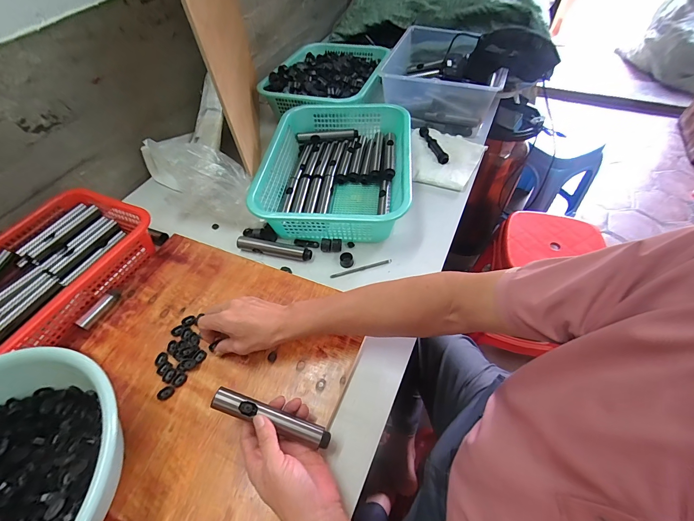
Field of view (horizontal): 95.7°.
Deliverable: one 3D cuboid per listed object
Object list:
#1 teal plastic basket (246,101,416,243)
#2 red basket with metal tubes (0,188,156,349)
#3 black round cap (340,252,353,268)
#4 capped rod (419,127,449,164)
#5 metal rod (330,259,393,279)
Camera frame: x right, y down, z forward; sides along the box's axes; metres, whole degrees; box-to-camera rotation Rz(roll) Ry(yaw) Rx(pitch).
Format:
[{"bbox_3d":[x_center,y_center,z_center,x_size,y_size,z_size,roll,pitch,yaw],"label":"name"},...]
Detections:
[{"bbox_3d":[-0.021,-0.199,0.682,0.301,0.102,0.380,3,54,6],"label":"teal plastic basket"},{"bbox_3d":[-0.530,0.021,0.552,0.225,0.069,0.325,19,57,17],"label":"red basket with metal tubes"},{"bbox_3d":[-0.001,-0.002,0.592,0.025,0.012,0.028,-4,54,1],"label":"black round cap"},{"bbox_3d":[0.214,-0.288,0.778,0.024,0.019,0.140,-14,54,-7],"label":"capped rod"},{"bbox_3d":[0.027,0.016,0.589,0.117,0.008,0.008,-13,55,-9],"label":"metal rod"}]

